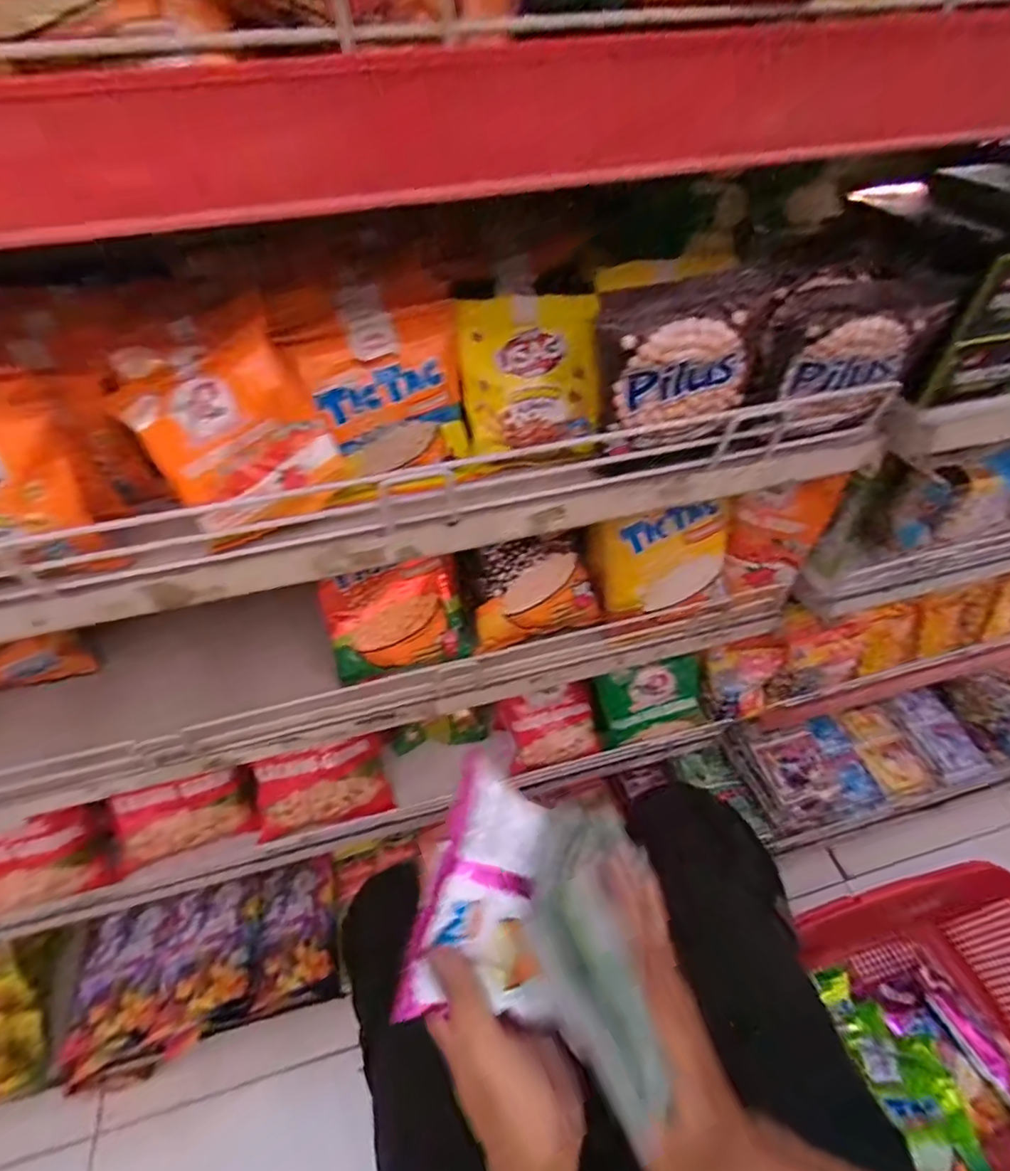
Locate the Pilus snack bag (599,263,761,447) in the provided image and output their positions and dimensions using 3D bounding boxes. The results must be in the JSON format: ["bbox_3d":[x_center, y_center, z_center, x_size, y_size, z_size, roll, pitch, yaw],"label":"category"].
[{"bbox_3d":[0.100,-0.128,0.330,0.096,0.089,0.029,-10,49,-6],"label":"Pilus snack bag"}]

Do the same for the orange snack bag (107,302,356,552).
[{"bbox_3d":[-0.149,-0.082,0.321,0.088,0.099,0.030,-34,28,-10],"label":"orange snack bag"}]

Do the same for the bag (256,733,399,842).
[{"bbox_3d":[-0.209,0.231,0.656,0.143,0.107,0.046,-12,16,-25],"label":"bag"}]

